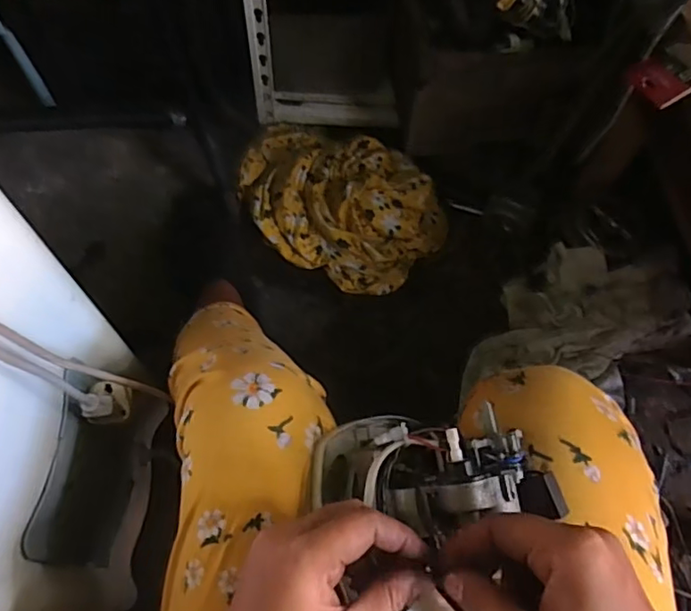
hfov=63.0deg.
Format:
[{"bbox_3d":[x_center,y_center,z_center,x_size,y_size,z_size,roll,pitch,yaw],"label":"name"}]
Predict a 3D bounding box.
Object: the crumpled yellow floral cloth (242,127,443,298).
[{"bbox_3d":[-0.016,-0.172,0.892,0.331,0.075,0.245,41,69,16],"label":"crumpled yellow floral cloth"}]

